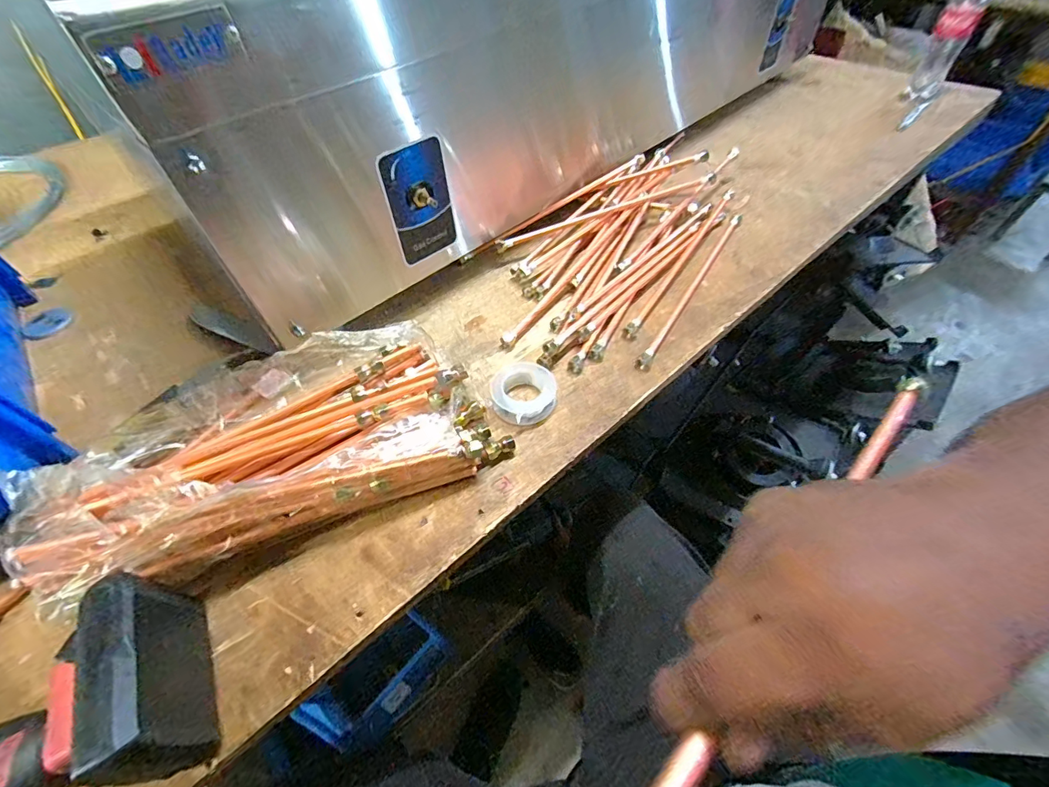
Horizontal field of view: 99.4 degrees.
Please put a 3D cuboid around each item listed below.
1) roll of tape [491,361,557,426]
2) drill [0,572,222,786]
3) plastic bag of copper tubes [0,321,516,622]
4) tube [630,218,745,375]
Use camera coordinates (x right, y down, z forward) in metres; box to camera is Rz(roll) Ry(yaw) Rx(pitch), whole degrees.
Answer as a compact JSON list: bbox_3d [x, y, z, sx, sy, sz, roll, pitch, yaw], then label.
[{"bbox_3d":[0.000,-0.001,0.421,0.057,0.018,0.064,26,58,22],"label":"roll of tape"},{"bbox_3d":[-0.314,0.186,0.258,0.205,0.074,0.175,-28,56,-18],"label":"drill"},{"bbox_3d":[-0.189,0.042,0.352,0.312,0.078,0.171,-29,56,-18],"label":"plastic bag of copper tubes"},{"bbox_3d":[0.198,-0.129,0.516,0.015,0.012,0.303,26,58,22],"label":"tube"}]

